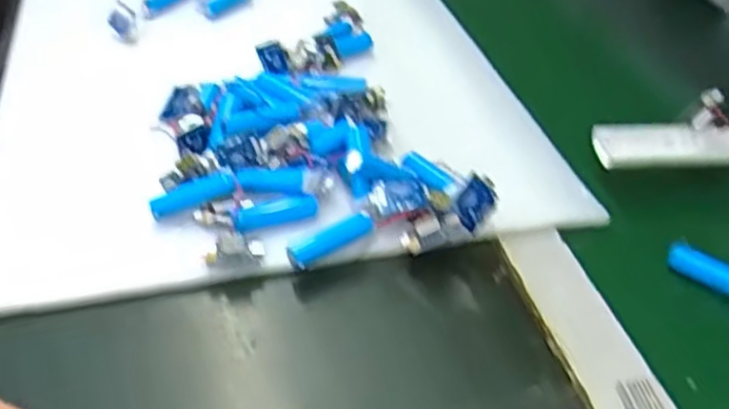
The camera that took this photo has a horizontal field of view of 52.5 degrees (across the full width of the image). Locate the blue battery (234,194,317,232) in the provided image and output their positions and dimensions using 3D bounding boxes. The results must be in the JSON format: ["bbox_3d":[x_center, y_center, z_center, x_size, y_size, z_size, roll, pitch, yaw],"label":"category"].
[{"bbox_3d":[-0.051,0.004,0.421,0.048,0.012,0.013,-15,41,-18],"label":"blue battery"}]

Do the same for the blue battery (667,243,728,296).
[{"bbox_3d":[0.193,0.038,0.405,0.013,0.011,0.052,-32,49,-33],"label":"blue battery"}]

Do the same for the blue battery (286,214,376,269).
[{"bbox_3d":[-0.018,0.018,0.401,0.050,0.012,0.014,-20,43,-23],"label":"blue battery"}]

